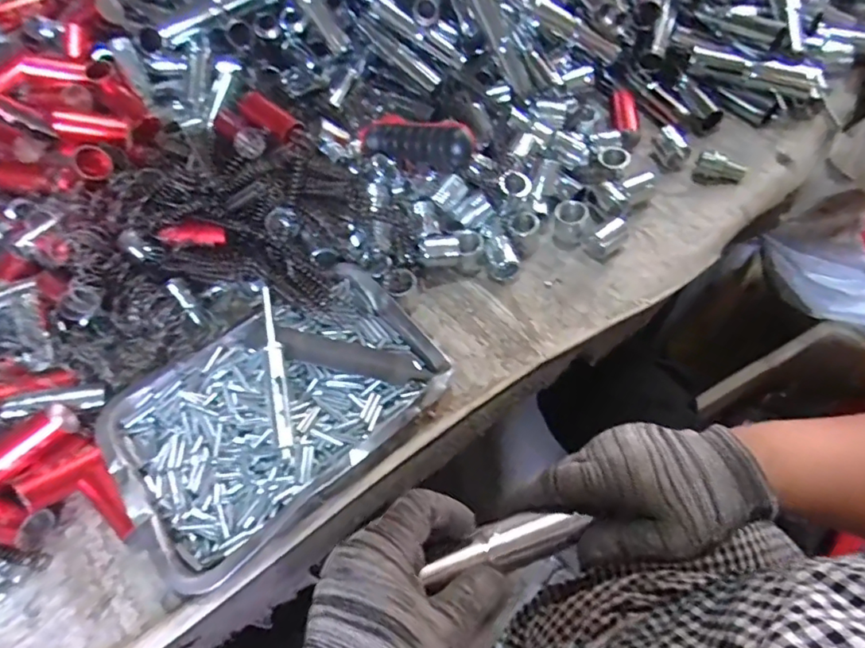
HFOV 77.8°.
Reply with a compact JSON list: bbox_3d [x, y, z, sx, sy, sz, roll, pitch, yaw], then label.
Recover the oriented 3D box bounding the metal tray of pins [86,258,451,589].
[{"bbox_3d":[-0.128,0.063,0.440,0.255,0.030,0.180,-37,64,-16],"label":"metal tray of pins"}]

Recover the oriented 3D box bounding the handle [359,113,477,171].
[{"bbox_3d":[-0.018,-0.171,0.502,0.114,0.045,0.032,19,63,15],"label":"handle"}]

